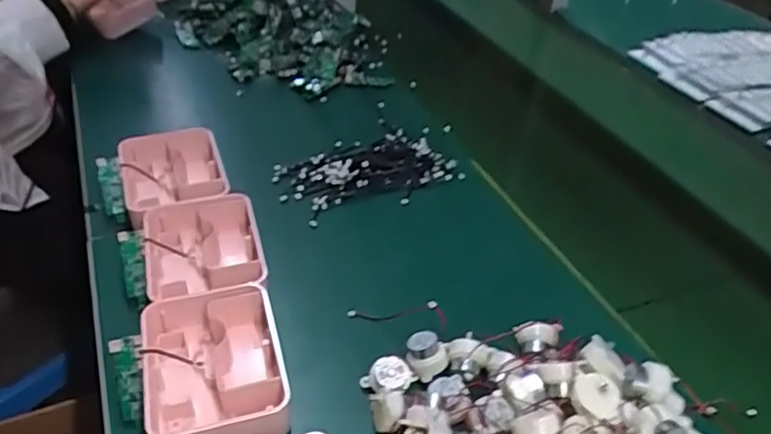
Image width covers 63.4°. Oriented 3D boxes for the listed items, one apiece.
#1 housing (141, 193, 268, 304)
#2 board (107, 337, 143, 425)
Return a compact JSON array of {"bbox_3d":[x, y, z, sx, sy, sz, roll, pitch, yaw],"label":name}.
[{"bbox_3d":[-0.169,0.044,0.587,0.104,0.056,0.128,-8,40,-17],"label":"housing"},{"bbox_3d":[-0.196,0.123,0.476,0.023,0.062,0.011,-6,-4,-12],"label":"board"}]

